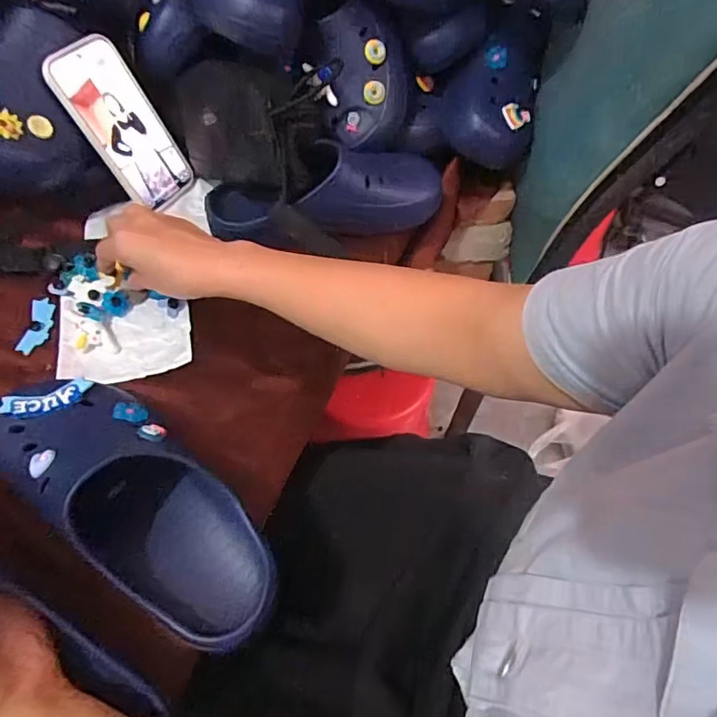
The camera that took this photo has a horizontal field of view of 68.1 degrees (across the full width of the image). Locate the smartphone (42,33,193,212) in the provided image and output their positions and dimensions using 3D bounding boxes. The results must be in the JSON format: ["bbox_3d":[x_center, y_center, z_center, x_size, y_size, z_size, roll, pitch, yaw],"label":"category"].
[{"bbox_3d":[-0.242,-0.243,0.556,0.009,0.163,0.085,7,50,39],"label":"smartphone"}]

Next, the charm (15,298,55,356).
[{"bbox_3d":[-0.301,-0.032,0.497,0.023,0.007,0.059,-1,58,-5],"label":"charm"}]

